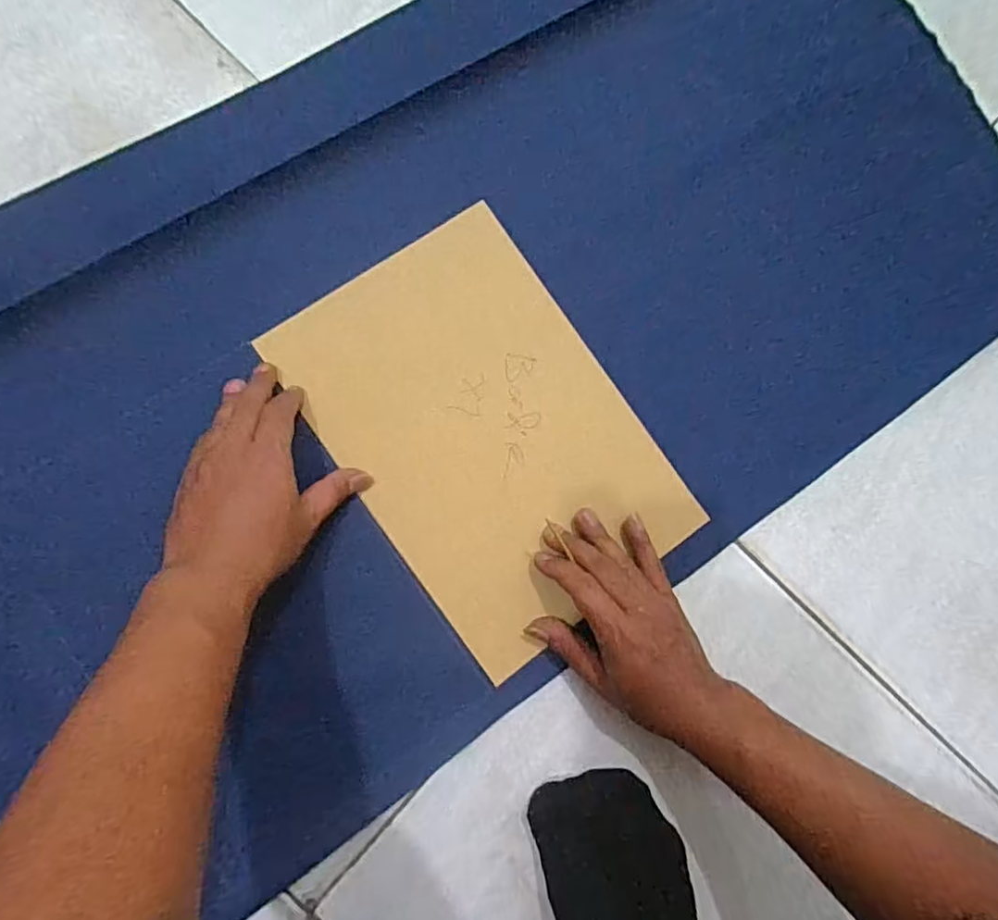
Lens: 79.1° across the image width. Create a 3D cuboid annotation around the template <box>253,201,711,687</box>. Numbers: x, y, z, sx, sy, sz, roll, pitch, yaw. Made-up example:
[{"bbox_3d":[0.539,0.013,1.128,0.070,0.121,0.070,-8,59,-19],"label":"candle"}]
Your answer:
[{"bbox_3d":[-0.008,-0.022,0.460,0.202,0.007,0.301,-35,89,-9],"label":"template"}]

